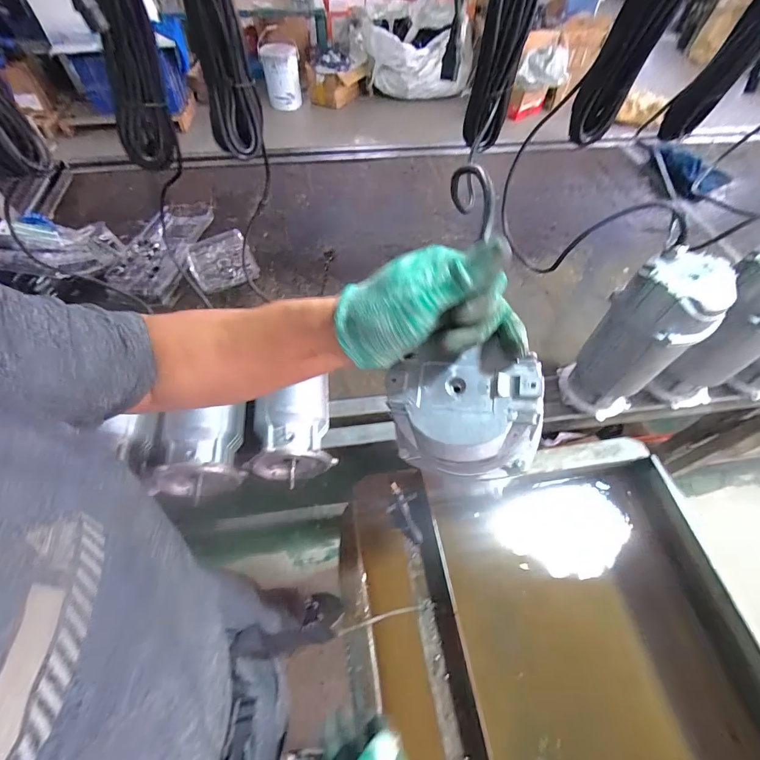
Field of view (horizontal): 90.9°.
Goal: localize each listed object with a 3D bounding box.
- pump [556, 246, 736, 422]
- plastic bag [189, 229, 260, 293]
[{"bbox_3d":[0.423,-0.054,0.641,0.114,0.316,0.128,-24,61,-15],"label":"pump"},{"bbox_3d":[-0.394,-0.299,0.935,0.148,0.032,0.159,-23,60,-15],"label":"plastic bag"}]

